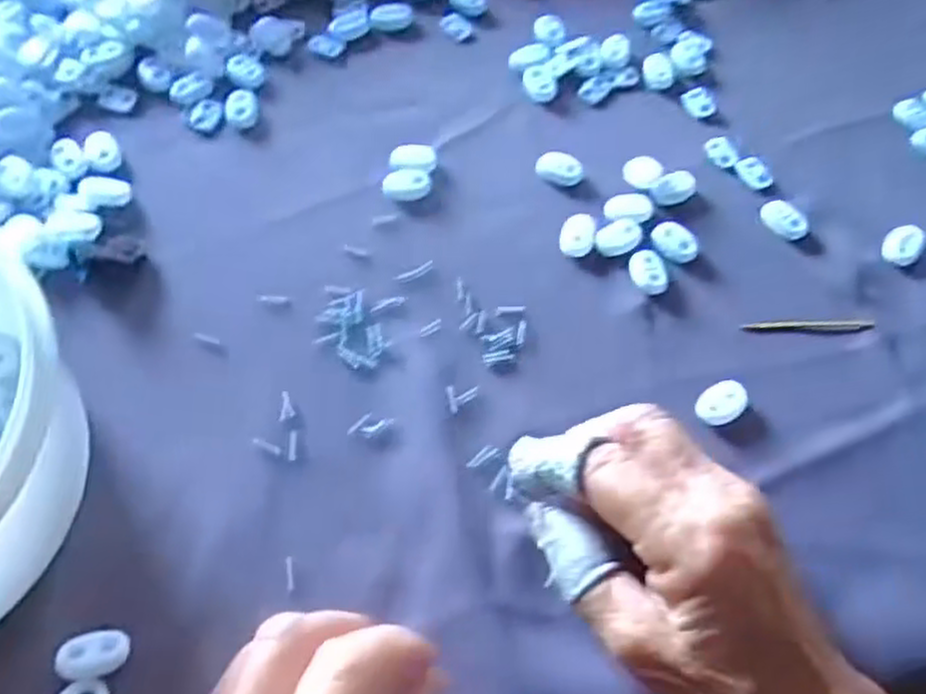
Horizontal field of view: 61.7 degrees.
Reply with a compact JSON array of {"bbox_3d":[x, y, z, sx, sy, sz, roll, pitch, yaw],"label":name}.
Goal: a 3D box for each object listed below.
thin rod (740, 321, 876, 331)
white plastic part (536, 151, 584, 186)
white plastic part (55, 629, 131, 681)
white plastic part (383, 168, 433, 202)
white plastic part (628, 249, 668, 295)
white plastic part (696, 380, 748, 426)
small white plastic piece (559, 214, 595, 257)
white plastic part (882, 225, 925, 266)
[{"bbox_3d":[0.156,-0.010,0.350,0.060,0.004,0.005,1,62,-3],"label":"thin rod"},{"bbox_3d":[0.048,-0.089,0.384,0.023,0.007,0.015,15,62,5],"label":"white plastic part"},{"bbox_3d":[-0.126,0.104,0.264,0.021,0.008,0.015,-15,64,-11],"label":"white plastic part"},{"bbox_3d":[-0.027,-0.079,0.376,0.022,0.004,0.017,-1,62,-4],"label":"white plastic part"},{"bbox_3d":[0.085,-0.035,0.356,0.016,0.006,0.022,-1,62,-4],"label":"white plastic part"},{"bbox_3d":[0.110,0.023,0.328,0.017,0.004,0.025,42,67,17],"label":"white plastic part"},{"bbox_3d":[0.054,-0.053,0.365,0.016,0.006,0.021,10,62,2],"label":"small white plastic piece"},{"bbox_3d":[0.212,-0.049,0.373,0.020,0.009,0.017,-40,71,-21],"label":"white plastic part"}]

